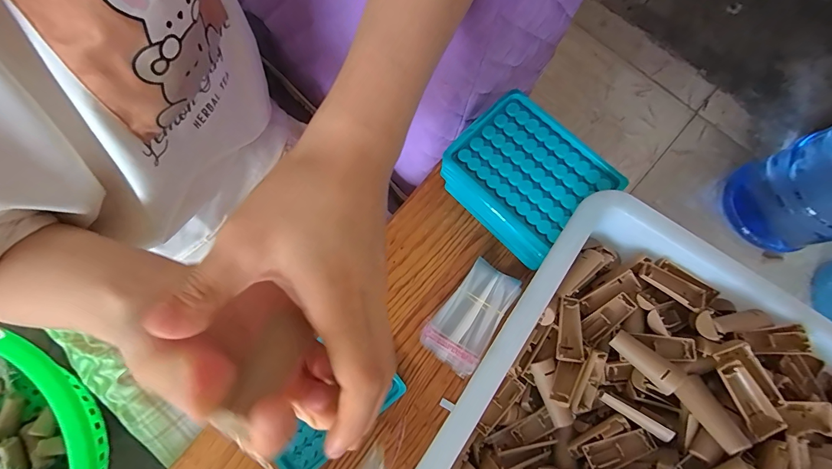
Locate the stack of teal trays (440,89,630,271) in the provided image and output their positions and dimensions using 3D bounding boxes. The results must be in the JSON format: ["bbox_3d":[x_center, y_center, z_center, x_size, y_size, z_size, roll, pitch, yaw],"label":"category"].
[{"bbox_3d":[0.098,-0.049,0.364,0.092,0.087,0.125,-44,81,-11],"label":"stack of teal trays"}]

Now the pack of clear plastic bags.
[{"bbox_3d":[0.057,0.081,0.381,0.058,0.014,0.106,38,78,7],"label":"pack of clear plastic bags"}]

